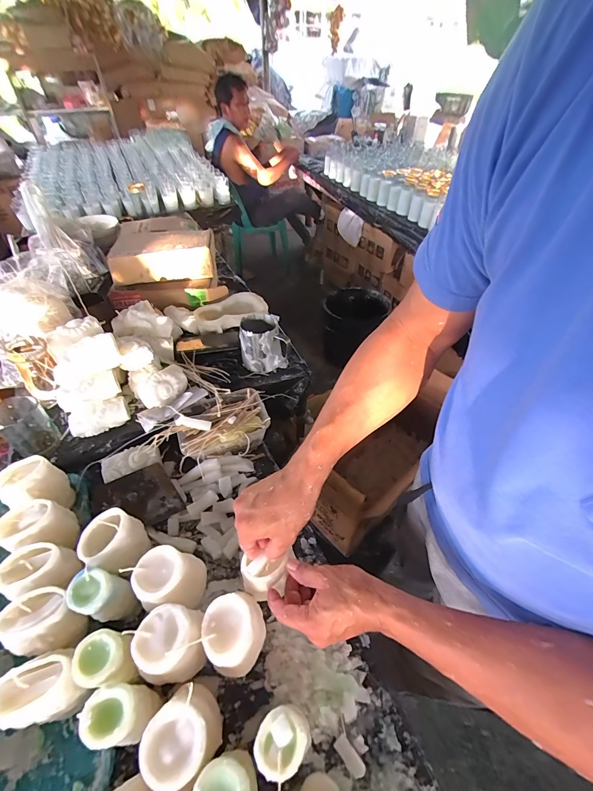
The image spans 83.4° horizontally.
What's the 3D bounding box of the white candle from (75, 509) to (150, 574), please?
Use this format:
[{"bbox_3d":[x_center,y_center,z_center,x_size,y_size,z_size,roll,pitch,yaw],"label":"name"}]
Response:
[{"bbox_3d":[-0.262,0.210,0.480,0.061,0.067,0.076,27,52,22],"label":"white candle"}]

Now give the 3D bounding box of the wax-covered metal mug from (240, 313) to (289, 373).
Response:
[{"bbox_3d":[-0.072,-0.120,0.743,0.101,0.097,0.089,-4,47,-6],"label":"wax-covered metal mug"}]

